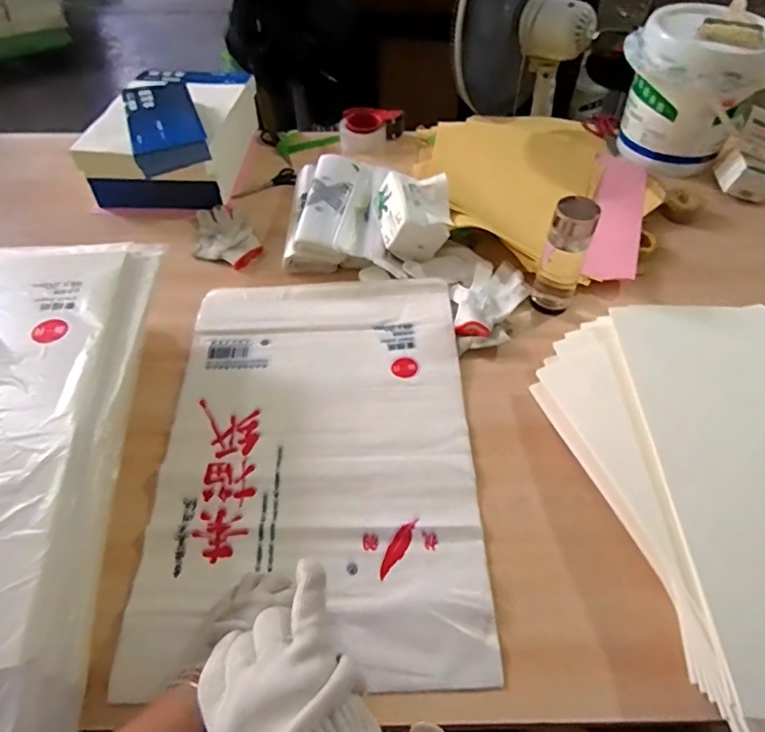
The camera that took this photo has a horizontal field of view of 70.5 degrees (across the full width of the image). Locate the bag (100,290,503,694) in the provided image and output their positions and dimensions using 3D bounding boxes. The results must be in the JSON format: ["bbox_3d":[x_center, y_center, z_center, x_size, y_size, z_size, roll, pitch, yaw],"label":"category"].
[{"bbox_3d":[-0.085,0.099,0.734,0.399,0.026,0.587,-1,51,-1],"label":"bag"}]

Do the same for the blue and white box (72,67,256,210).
[{"bbox_3d":[-0.432,-0.491,1.129,0.248,0.159,0.404,4,51,4],"label":"blue and white box"}]

